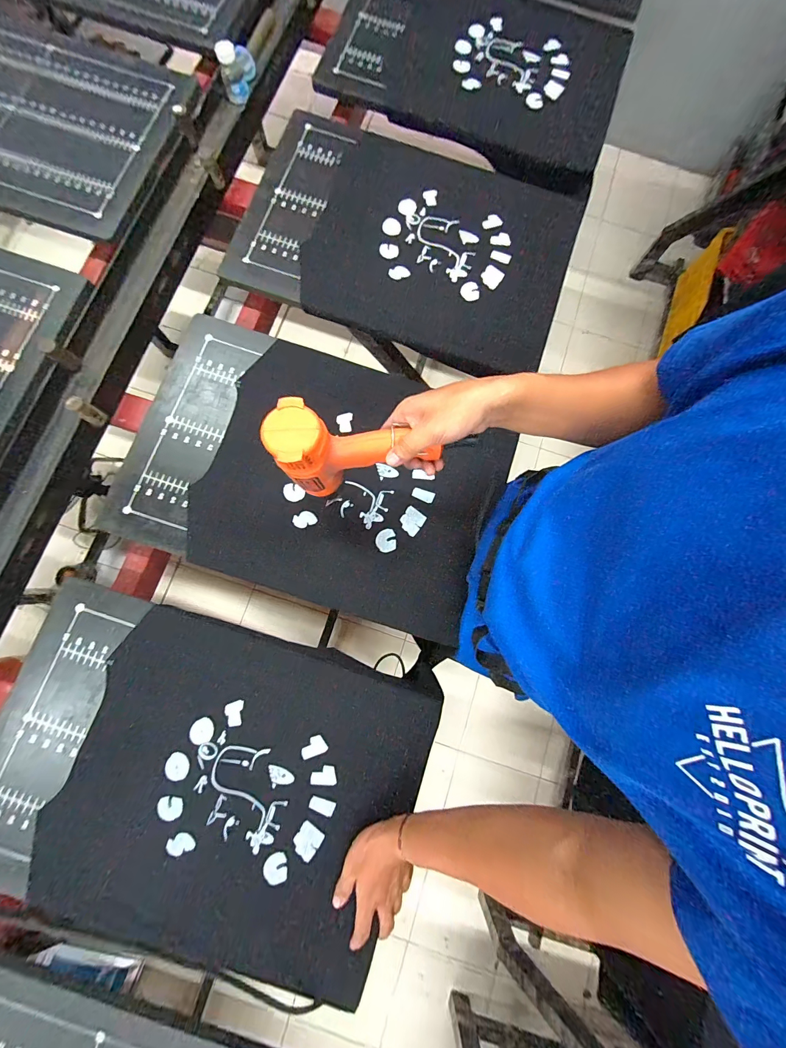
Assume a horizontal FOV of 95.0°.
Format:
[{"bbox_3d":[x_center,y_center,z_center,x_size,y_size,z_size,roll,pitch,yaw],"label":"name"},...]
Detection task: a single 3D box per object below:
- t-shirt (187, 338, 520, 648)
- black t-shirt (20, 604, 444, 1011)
[{"bbox_3d":[-0.063,-0.071,0.579,0.448,0.033,0.397,18,79,2],"label":"t-shirt"},{"bbox_3d":[-0.208,0.385,0.526,0.474,0.066,0.411,15,79,1],"label":"black t-shirt"}]

